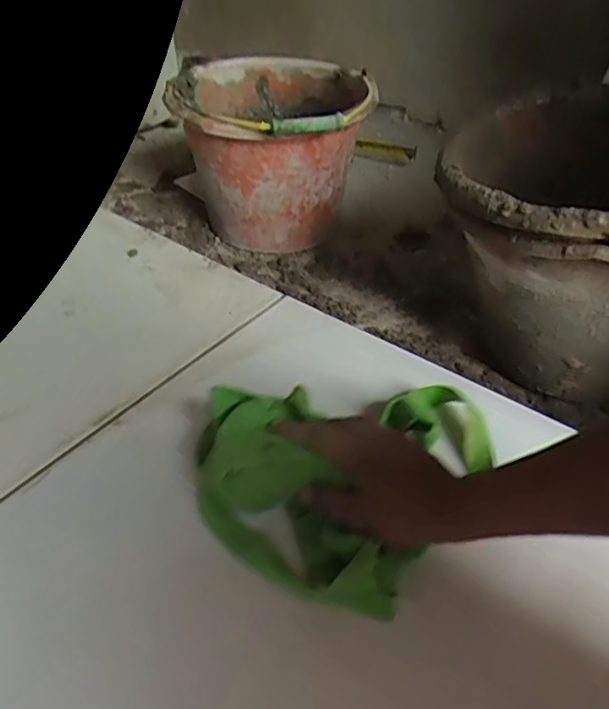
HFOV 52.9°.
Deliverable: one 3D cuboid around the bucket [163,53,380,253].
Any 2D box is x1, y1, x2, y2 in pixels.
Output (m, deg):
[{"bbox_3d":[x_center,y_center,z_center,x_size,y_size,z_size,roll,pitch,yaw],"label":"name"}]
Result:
[{"bbox_3d":[-0.043,-0.276,0.857,0.257,0.205,0.316,7,41,7],"label":"bucket"}]

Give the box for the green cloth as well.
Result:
[{"bbox_3d":[0.031,0.073,0.503,0.198,0.061,0.231,26,44,28],"label":"green cloth"}]

